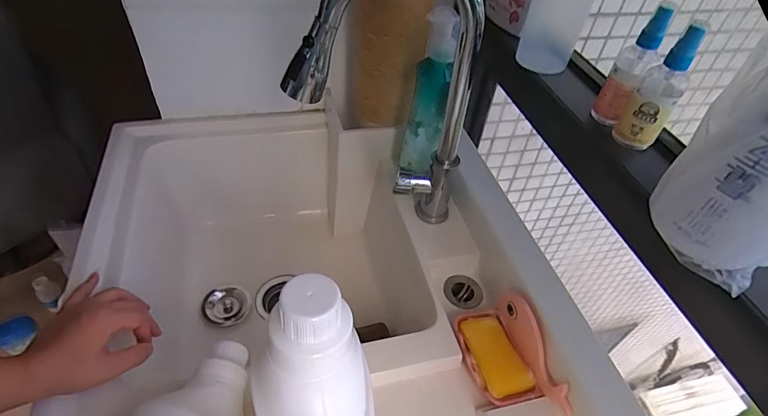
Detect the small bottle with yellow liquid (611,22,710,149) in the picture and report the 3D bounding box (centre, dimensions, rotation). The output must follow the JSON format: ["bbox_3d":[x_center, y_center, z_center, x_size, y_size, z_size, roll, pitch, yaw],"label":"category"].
[{"bbox_3d":[0.286,-0.124,0.441,0.043,0.126,0.045,31,51,23],"label":"small bottle with yellow liquid"}]

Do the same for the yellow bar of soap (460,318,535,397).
[{"bbox_3d":[0.144,0.186,0.552,0.059,0.013,0.105,-10,48,-14],"label":"yellow bar of soap"}]

